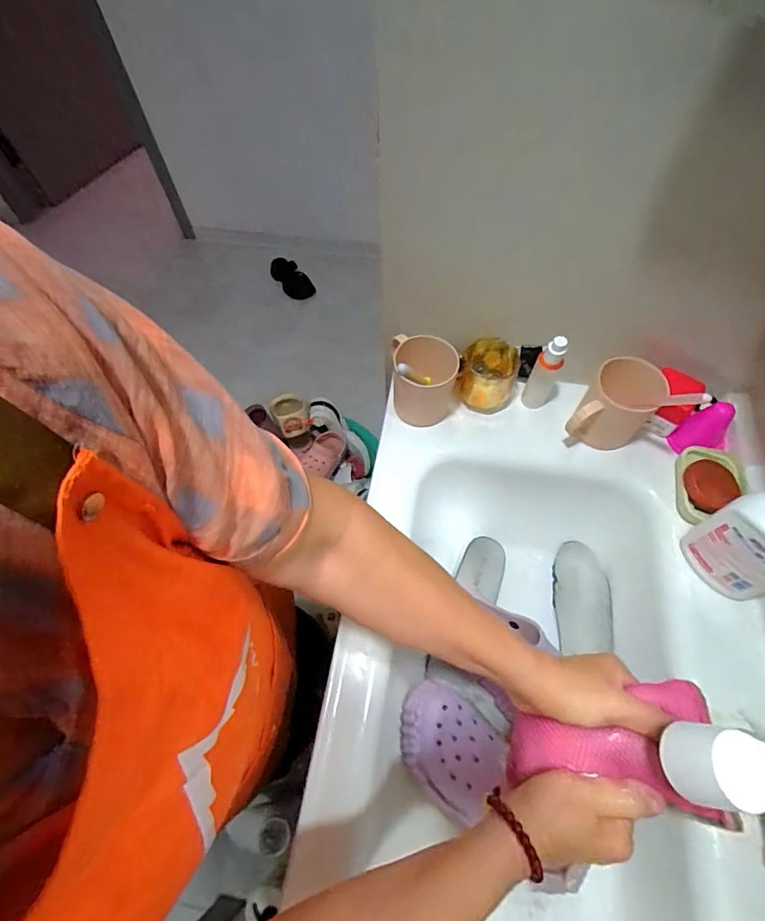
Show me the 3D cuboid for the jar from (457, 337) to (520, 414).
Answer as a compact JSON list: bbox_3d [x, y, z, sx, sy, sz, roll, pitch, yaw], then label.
[{"bbox_3d":[0.156,-0.120,0.668,0.085,0.077,0.084,-1,61,1],"label":"jar"}]

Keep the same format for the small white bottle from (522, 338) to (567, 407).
[{"bbox_3d":[0.233,-0.127,0.642,0.040,0.131,0.037,24,64,14],"label":"small white bottle"}]

